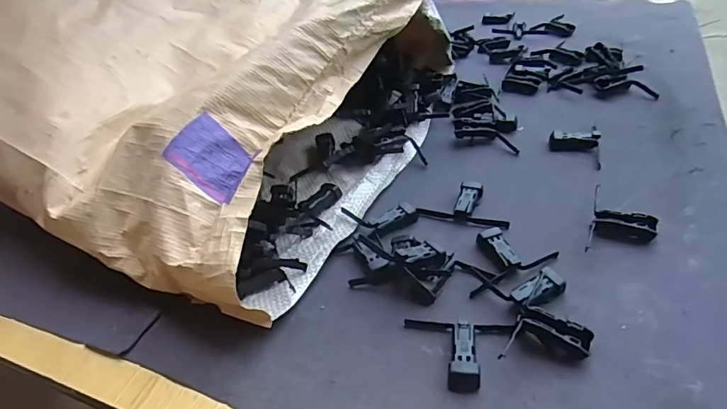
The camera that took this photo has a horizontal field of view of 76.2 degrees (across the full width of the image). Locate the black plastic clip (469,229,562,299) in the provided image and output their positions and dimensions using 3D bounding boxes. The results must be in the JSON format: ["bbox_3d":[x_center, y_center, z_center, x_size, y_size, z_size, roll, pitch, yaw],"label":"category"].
[{"bbox_3d":[0.112,0.041,0.382,0.080,0.013,0.048,-24,44,-14],"label":"black plastic clip"}]

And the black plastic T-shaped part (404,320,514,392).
[{"bbox_3d":[0.066,0.102,0.320,0.076,0.015,0.054,0,44,11],"label":"black plastic T-shaped part"}]

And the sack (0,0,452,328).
[{"bbox_3d":[-0.246,-0.159,0.550,0.598,0.161,0.444,14,46,22],"label":"sack"}]

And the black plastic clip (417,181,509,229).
[{"bbox_3d":[0.099,-0.003,0.441,0.081,0.012,0.045,11,47,22],"label":"black plastic clip"}]

